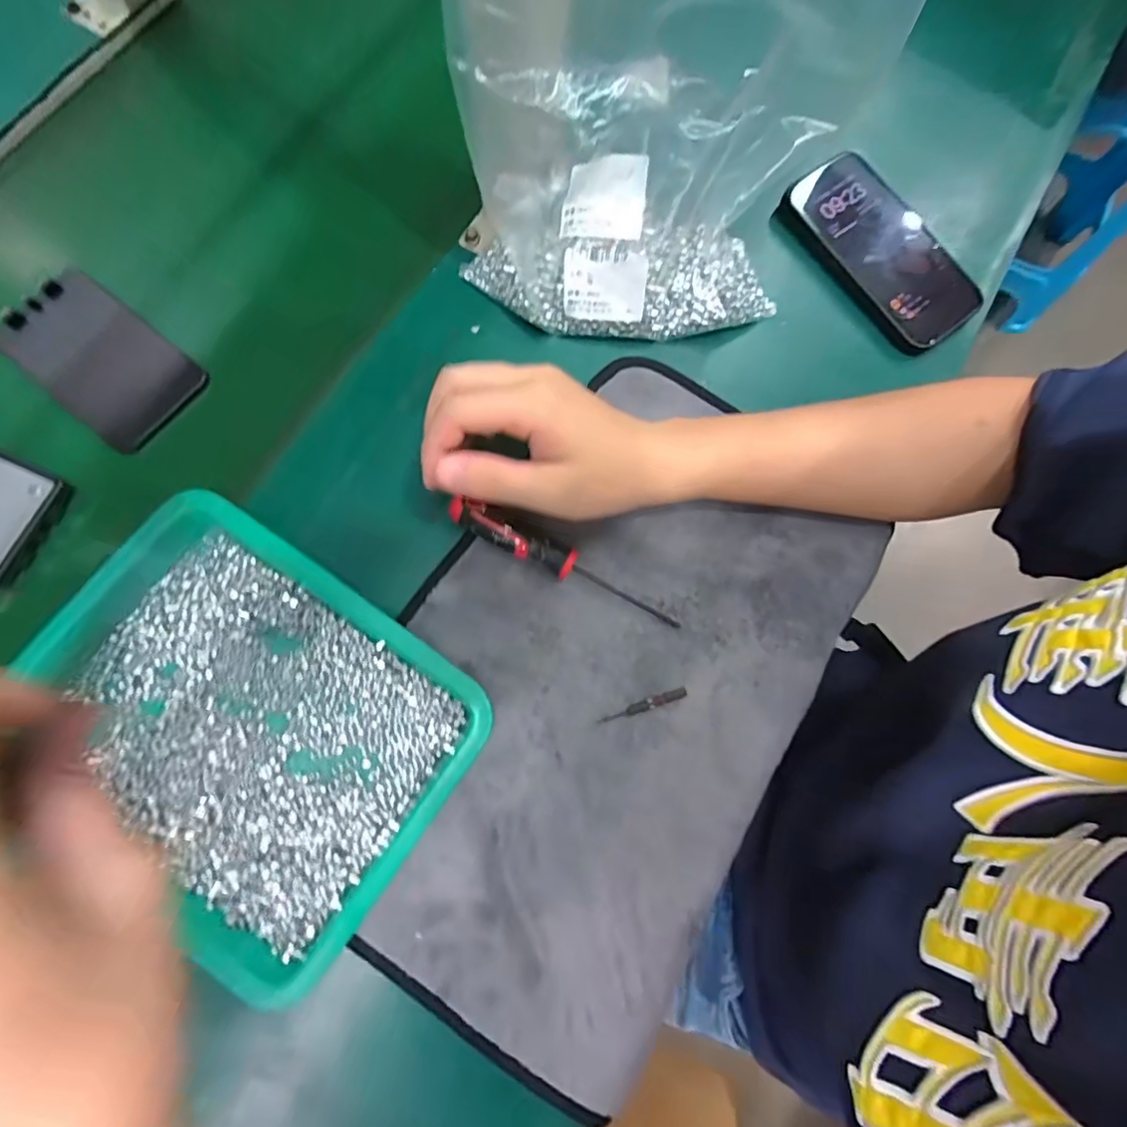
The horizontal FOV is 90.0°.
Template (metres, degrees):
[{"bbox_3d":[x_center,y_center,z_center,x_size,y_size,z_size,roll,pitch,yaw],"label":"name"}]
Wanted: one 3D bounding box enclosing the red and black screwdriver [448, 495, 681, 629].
[{"bbox_3d":[0.002,0.000,0.333,0.148,0.013,0.018,28,78,-7],"label":"red and black screwdriver"}]

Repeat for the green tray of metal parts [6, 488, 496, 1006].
[{"bbox_3d":[-0.172,0.080,0.302,0.229,0.029,0.170,36,77,5],"label":"green tray of metal parts"}]

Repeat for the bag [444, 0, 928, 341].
[{"bbox_3d":[0.050,-0.211,0.297,0.208,0.182,0.082,2,76,-3],"label":"bag"}]

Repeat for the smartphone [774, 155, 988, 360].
[{"bbox_3d":[0.227,-0.224,0.405,0.081,0.016,0.151,-38,81,-11],"label":"smartphone"}]

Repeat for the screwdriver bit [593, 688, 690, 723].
[{"bbox_3d":[0.046,0.083,0.326,0.055,0.004,0.007,-18,78,-6],"label":"screwdriver bit"}]

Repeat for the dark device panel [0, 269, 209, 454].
[{"bbox_3d":[-0.297,-0.132,0.360,0.116,0.012,0.071,38,77,6],"label":"dark device panel"}]

